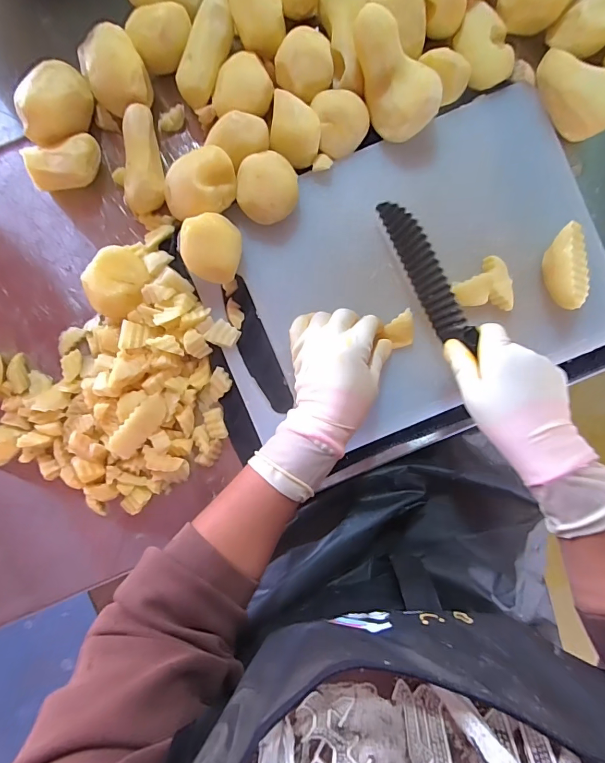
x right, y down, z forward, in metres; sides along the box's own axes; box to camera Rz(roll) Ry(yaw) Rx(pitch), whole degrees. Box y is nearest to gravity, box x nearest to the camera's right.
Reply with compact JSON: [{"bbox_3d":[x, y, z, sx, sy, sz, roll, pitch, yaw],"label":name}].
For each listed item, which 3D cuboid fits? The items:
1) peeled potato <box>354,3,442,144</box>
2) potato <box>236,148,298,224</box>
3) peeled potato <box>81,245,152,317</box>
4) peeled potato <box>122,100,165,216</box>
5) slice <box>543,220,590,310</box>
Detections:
[{"bbox_3d":[0.085,-0.279,0.380,0.057,0.059,0.099,-33,90,4],"label":"peeled potato"},{"bbox_3d":[-0.033,-0.186,0.403,0.058,0.038,0.060,0,92,3],"label":"potato"},{"bbox_3d":[-0.182,-0.096,0.413,0.056,0.043,0.067,40,93,1],"label":"peeled potato"},{"bbox_3d":[-0.154,-0.216,0.410,0.038,0.035,0.092,2,92,3],"label":"peeled potato"},{"bbox_3d":[0.254,-0.107,0.392,0.040,0.035,0.075,-8,91,3],"label":"slice"}]

